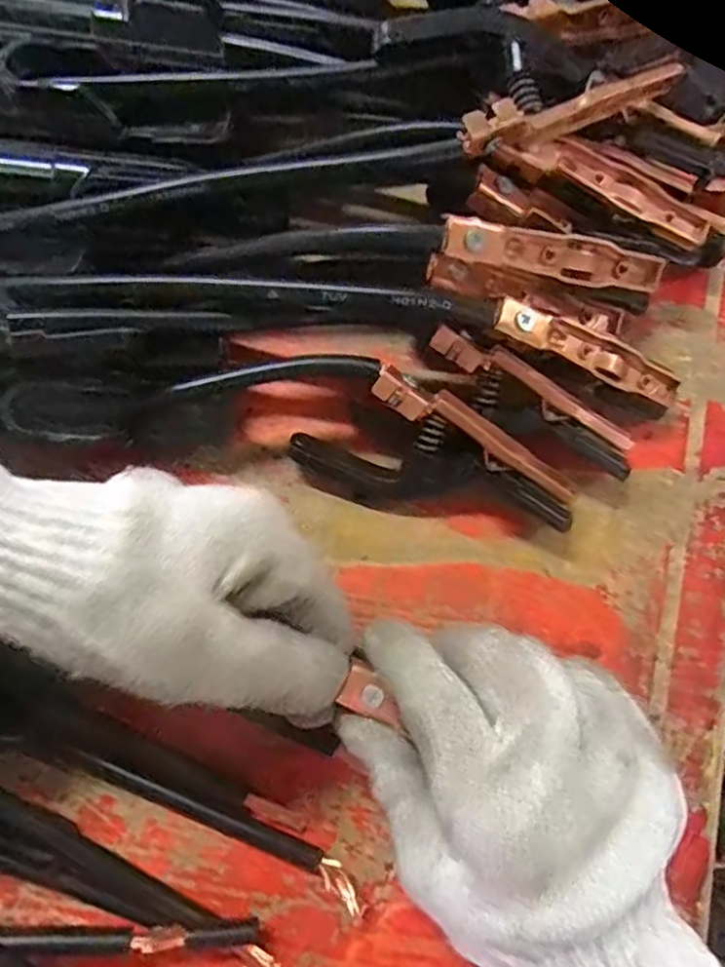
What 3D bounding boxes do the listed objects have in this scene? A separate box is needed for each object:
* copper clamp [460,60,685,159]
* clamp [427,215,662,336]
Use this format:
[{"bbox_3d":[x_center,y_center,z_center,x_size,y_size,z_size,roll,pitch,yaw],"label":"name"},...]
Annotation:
[{"bbox_3d":[0.079,-0.144,0.250,0.092,0.023,0.010,-23,80,-3],"label":"copper clamp"},{"bbox_3d":[0.072,-0.083,0.262,0.098,0.034,0.019,5,78,-23],"label":"clamp"}]

